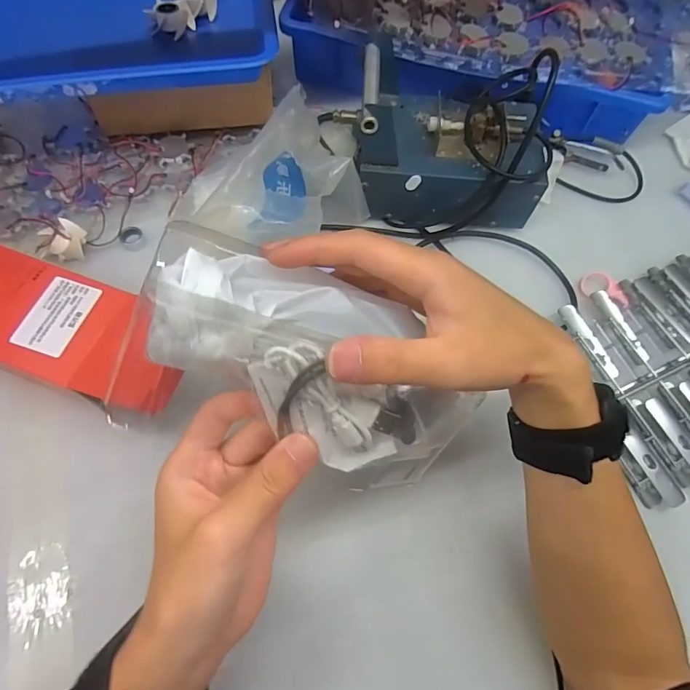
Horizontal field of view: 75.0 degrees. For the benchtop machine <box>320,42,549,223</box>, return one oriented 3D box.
[{"bbox_3d":[0.098,-0.198,0.441,0.193,0.111,0.118,7,67,0],"label":"benchtop machine"}]

